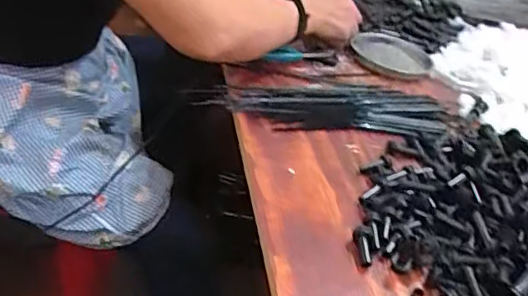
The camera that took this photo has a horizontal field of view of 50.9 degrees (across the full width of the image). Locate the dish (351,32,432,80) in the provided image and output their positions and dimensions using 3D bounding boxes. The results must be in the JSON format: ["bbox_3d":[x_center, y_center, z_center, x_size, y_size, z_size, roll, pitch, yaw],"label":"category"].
[{"bbox_3d":[0.204,-0.149,0.885,0.119,0.015,0.142,8,35,-7],"label":"dish"}]

